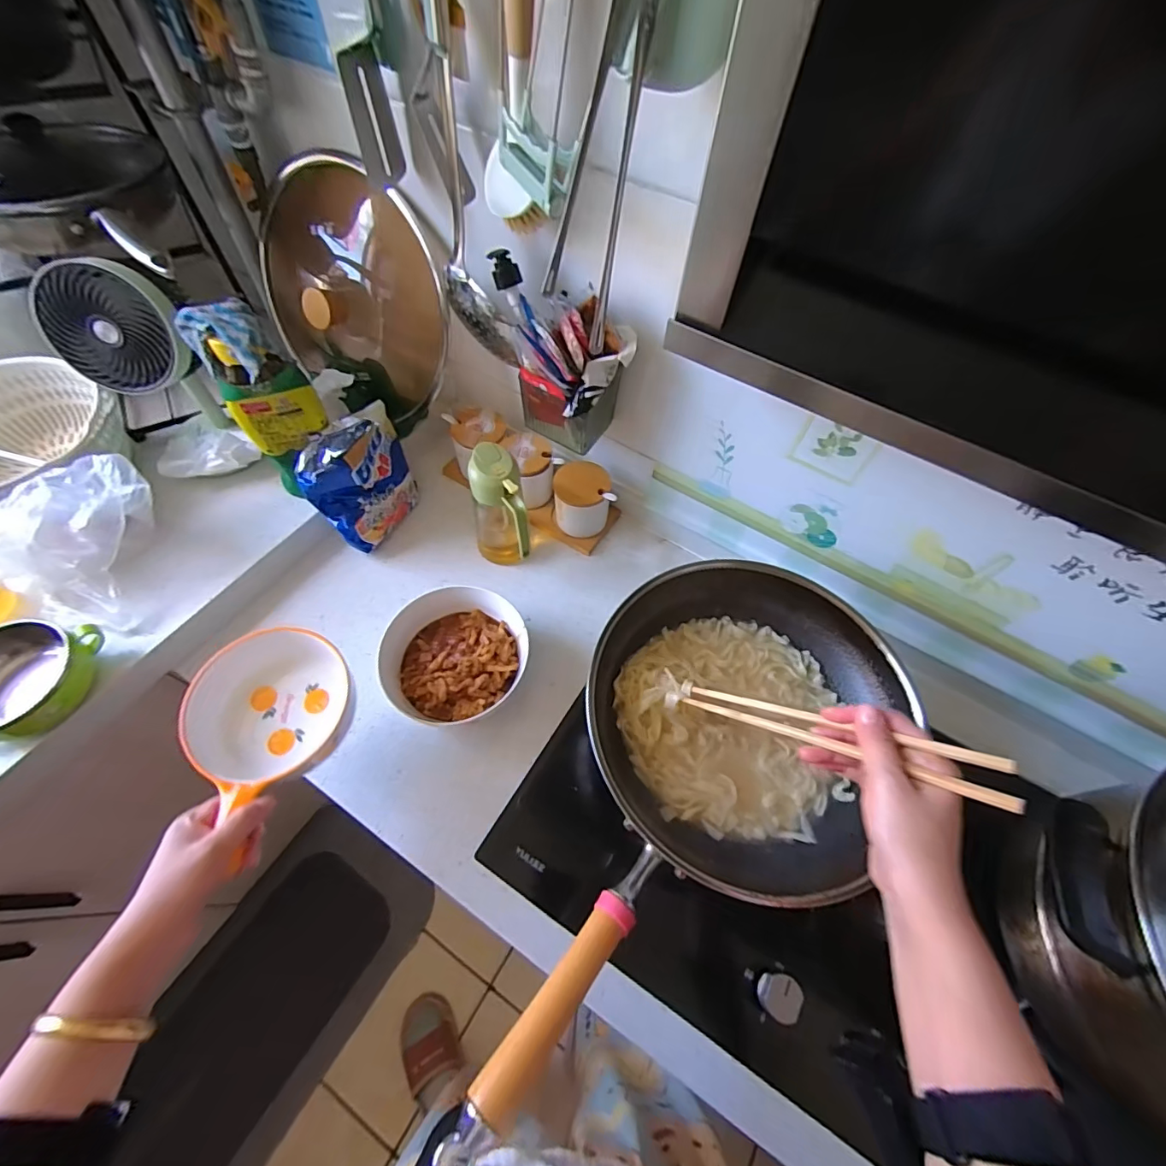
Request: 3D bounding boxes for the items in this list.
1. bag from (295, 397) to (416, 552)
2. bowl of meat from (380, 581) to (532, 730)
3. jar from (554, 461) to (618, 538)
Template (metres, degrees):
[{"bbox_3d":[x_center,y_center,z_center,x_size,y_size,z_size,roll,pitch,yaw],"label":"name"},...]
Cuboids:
[{"bbox_3d":[-0.309,-0.147,0.701,0.080,0.145,0.147,24,61,9],"label":"bag"},{"bbox_3d":[-0.158,0.090,0.628,0.160,0.062,0.169,2,60,-3],"label":"bowl of meat"},{"bbox_3d":[0.000,-0.125,0.729,0.080,0.093,0.074,2,60,-3],"label":"jar"}]

